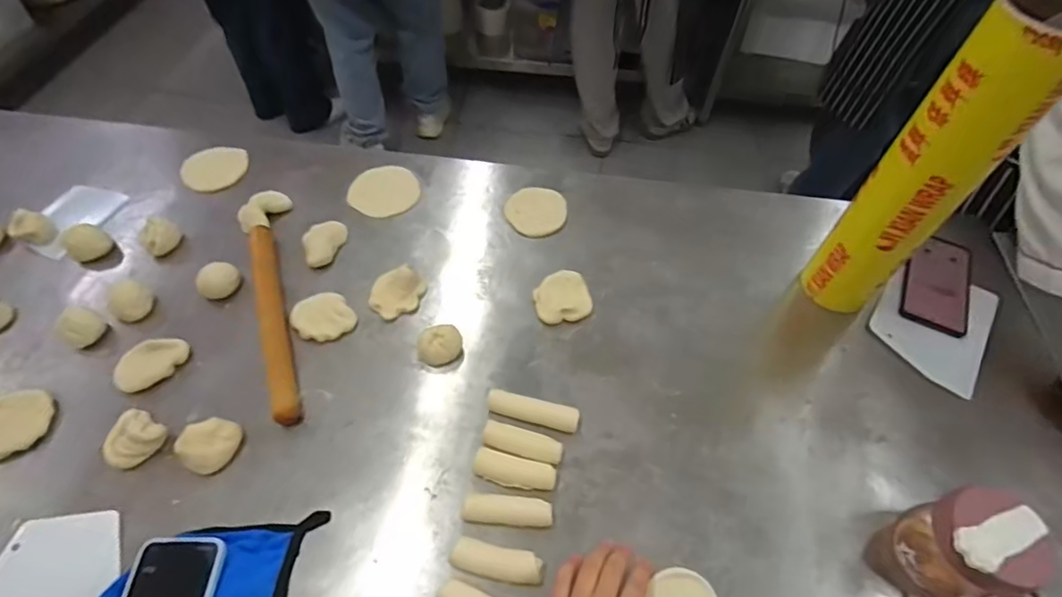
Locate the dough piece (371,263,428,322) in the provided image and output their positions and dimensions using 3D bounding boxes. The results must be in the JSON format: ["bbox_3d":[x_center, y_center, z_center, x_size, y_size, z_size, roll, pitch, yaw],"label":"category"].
[{"bbox_3d":[-0.169,-0.008,0.680,0.069,0.018,0.058,-26,60,-18],"label":"dough piece"}]

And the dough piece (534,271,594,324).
[{"bbox_3d":[0.039,0.000,0.684,0.069,0.021,0.070,1,55,-1],"label":"dough piece"}]

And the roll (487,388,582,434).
[{"bbox_3d":[0.002,0.124,0.595,0.100,0.017,0.024,14,56,8],"label":"roll"}]

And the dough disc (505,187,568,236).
[{"bbox_3d":[0.008,-0.129,0.778,0.085,0.008,0.088,1,55,-1],"label":"dough disc"}]

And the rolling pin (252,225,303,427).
[{"bbox_3d":[-0.312,0.022,0.649,0.024,0.028,0.282,-17,58,-13],"label":"rolling pin"}]

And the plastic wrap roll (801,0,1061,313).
[{"bbox_3d":[0.407,-0.120,0.563,0.096,0.361,0.083,-39,65,-24],"label":"plastic wrap roll"}]

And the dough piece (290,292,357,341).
[{"bbox_3d":[-0.256,0.023,0.661,0.067,0.013,0.063,1,55,-1],"label":"dough piece"}]

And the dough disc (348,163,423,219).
[{"bbox_3d":[-0.218,-0.161,0.794,0.102,0.004,0.103,1,55,-1],"label":"dough disc"}]

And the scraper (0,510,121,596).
[{"bbox_3d":[-0.445,0.247,0.498,0.125,0.010,0.087,-5,52,-2],"label":"scraper"}]

